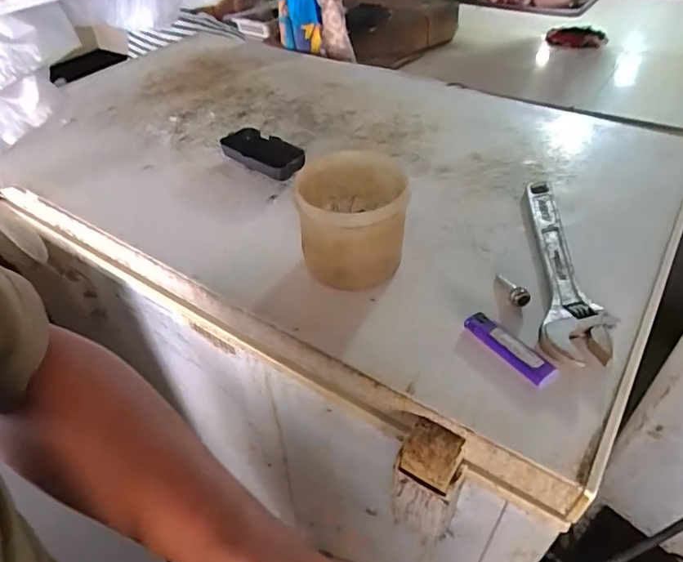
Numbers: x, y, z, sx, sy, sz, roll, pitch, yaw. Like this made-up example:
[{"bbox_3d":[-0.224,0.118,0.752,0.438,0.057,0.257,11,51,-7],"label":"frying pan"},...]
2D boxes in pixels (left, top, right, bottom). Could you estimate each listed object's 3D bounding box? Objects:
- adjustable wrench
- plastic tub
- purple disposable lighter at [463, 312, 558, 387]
[{"bbox_3d":[0.203,-0.017,0.451,0.054,0.016,0.230,5,45,12],"label":"adjustable wrench"},{"bbox_3d":[0.011,-0.051,0.446,0.090,0.091,0.095,1,44,7],"label":"plastic tub"},{"bbox_3d":[0.131,0.052,0.389,0.021,0.014,0.076,-30,48,-23],"label":"purple disposable lighter"}]

